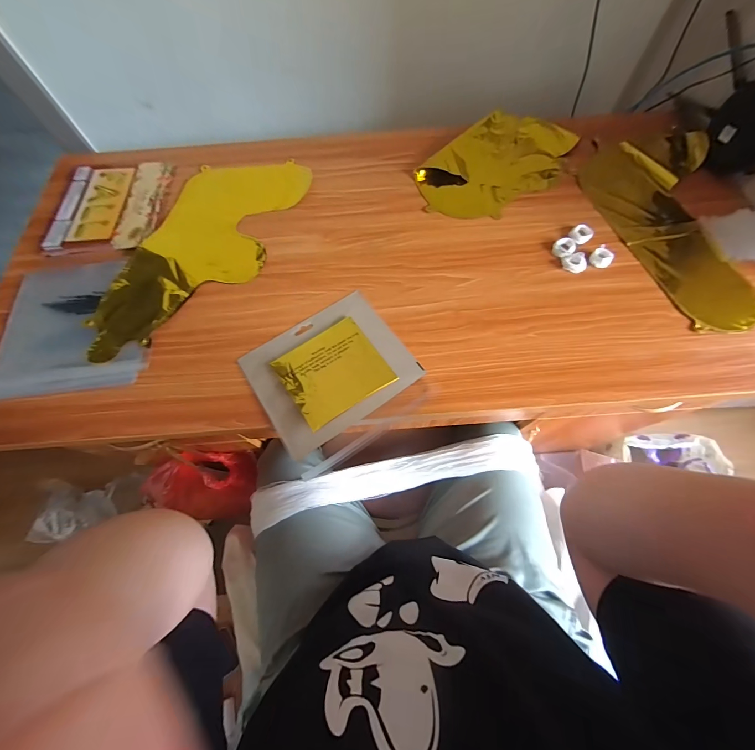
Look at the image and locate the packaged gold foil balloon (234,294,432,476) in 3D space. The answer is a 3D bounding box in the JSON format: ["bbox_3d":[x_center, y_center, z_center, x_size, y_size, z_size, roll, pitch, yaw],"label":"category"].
[{"bbox_3d":[-0.056,-0.002,0.419,0.187,0.013,0.187,-33,71,-12],"label":"packaged gold foil balloon"}]

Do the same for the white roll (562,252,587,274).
[{"bbox_3d":[0.287,-0.164,0.476,0.031,0.010,0.030,0,68,1],"label":"white roll"}]

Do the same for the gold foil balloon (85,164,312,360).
[{"bbox_3d":[-0.269,-0.198,0.497,0.190,0.026,0.404,18,69,8],"label":"gold foil balloon"}]

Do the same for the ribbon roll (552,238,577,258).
[{"bbox_3d":[0.279,-0.191,0.490,0.036,0.008,0.028,-42,73,-14],"label":"ribbon roll"}]

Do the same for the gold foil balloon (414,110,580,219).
[{"bbox_3d":[0.199,-0.359,0.564,0.176,0.022,0.273,41,74,16],"label":"gold foil balloon"}]

